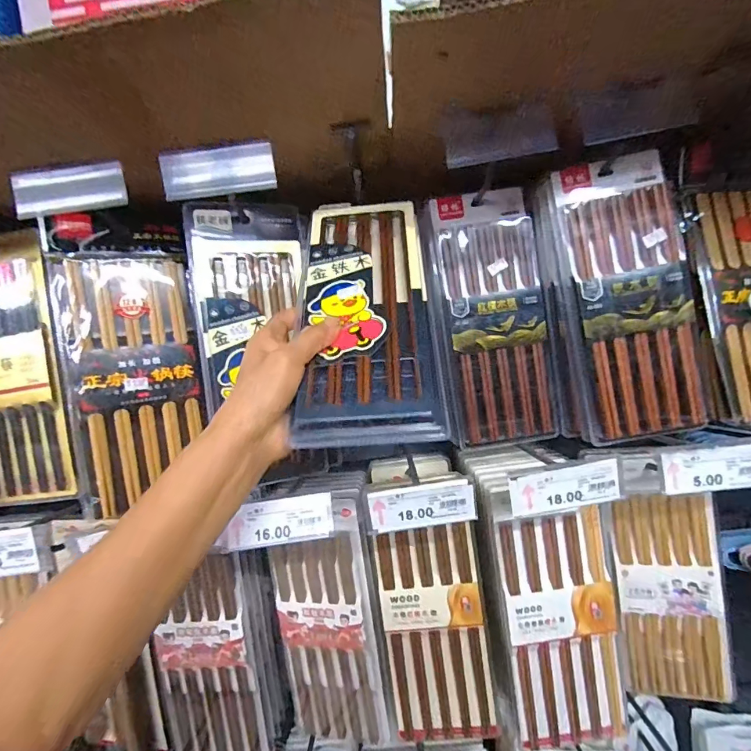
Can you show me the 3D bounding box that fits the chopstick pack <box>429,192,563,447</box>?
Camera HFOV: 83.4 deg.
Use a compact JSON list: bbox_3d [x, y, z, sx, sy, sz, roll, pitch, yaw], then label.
[{"bbox_3d":[0.139,-0.065,0.491,0.124,0.289,0.017,-10,2,-2],"label":"chopstick pack"}]

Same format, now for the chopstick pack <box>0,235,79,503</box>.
[{"bbox_3d":[-0.391,-0.003,0.444,0.122,0.265,0.018,-8,0,13],"label":"chopstick pack"}]

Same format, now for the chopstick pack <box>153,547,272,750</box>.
[{"bbox_3d":[-0.202,0.335,0.497,0.117,0.243,0.030,-8,0,5],"label":"chopstick pack"}]

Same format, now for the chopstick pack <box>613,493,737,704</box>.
[{"bbox_3d":[0.340,0.254,0.486,0.105,0.236,0.019,-8,0,21],"label":"chopstick pack"}]

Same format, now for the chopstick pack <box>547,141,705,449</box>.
[{"bbox_3d":[0.271,-0.080,0.447,0.117,0.292,0.027,-9,2,8],"label":"chopstick pack"}]

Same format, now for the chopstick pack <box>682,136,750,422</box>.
[{"bbox_3d":[0.427,-0.107,0.467,0.132,0.301,0.025,-5,-4,-10],"label":"chopstick pack"}]

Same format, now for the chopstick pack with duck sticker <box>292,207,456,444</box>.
[{"bbox_3d":[-0.009,-0.064,0.368,0.108,0.260,0.023,-8,-34,6],"label":"chopstick pack with duck sticker"}]

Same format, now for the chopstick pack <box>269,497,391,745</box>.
[{"bbox_3d":[-0.057,0.290,0.495,0.114,0.275,0.022,-8,0,14],"label":"chopstick pack"}]

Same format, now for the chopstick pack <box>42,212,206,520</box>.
[{"bbox_3d":[-0.257,-0.021,0.445,0.121,0.283,0.018,-8,0,-22],"label":"chopstick pack"}]

